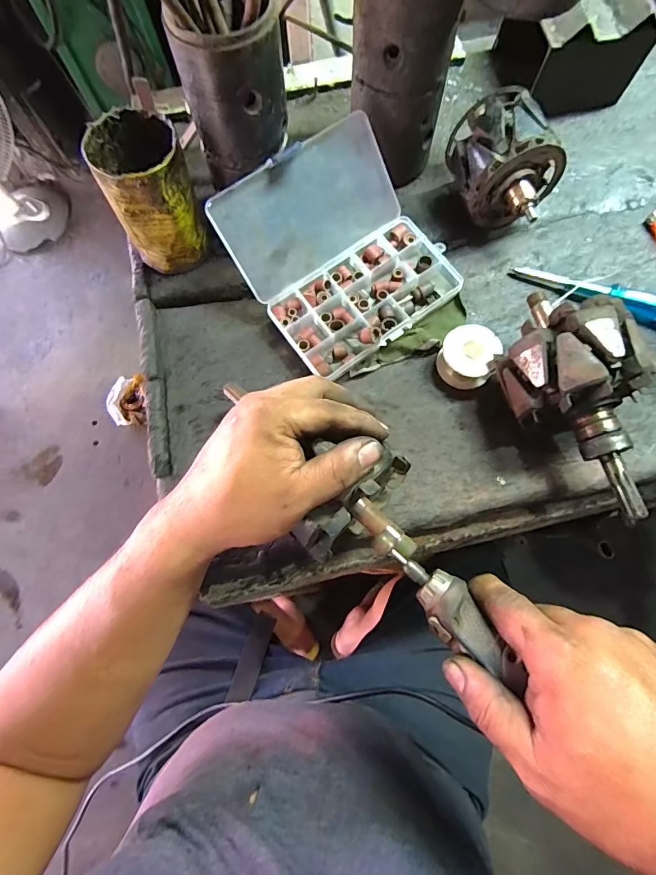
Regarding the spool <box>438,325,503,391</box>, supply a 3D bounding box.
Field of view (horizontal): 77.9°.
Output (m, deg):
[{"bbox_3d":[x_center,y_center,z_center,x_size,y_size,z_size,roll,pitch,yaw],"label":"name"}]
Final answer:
[{"bbox_3d":[0.133,-0.077,0.387,0.050,0.031,0.049,22,75,9],"label":"spool"}]

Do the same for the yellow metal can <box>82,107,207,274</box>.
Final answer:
[{"bbox_3d":[-0.161,-0.221,0.378,0.074,0.111,0.075,-1,73,2],"label":"yellow metal can"}]

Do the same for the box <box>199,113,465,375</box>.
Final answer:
[{"bbox_3d":[0.014,-0.174,0.381,0.172,0.081,0.170,-35,75,-8],"label":"box"}]

